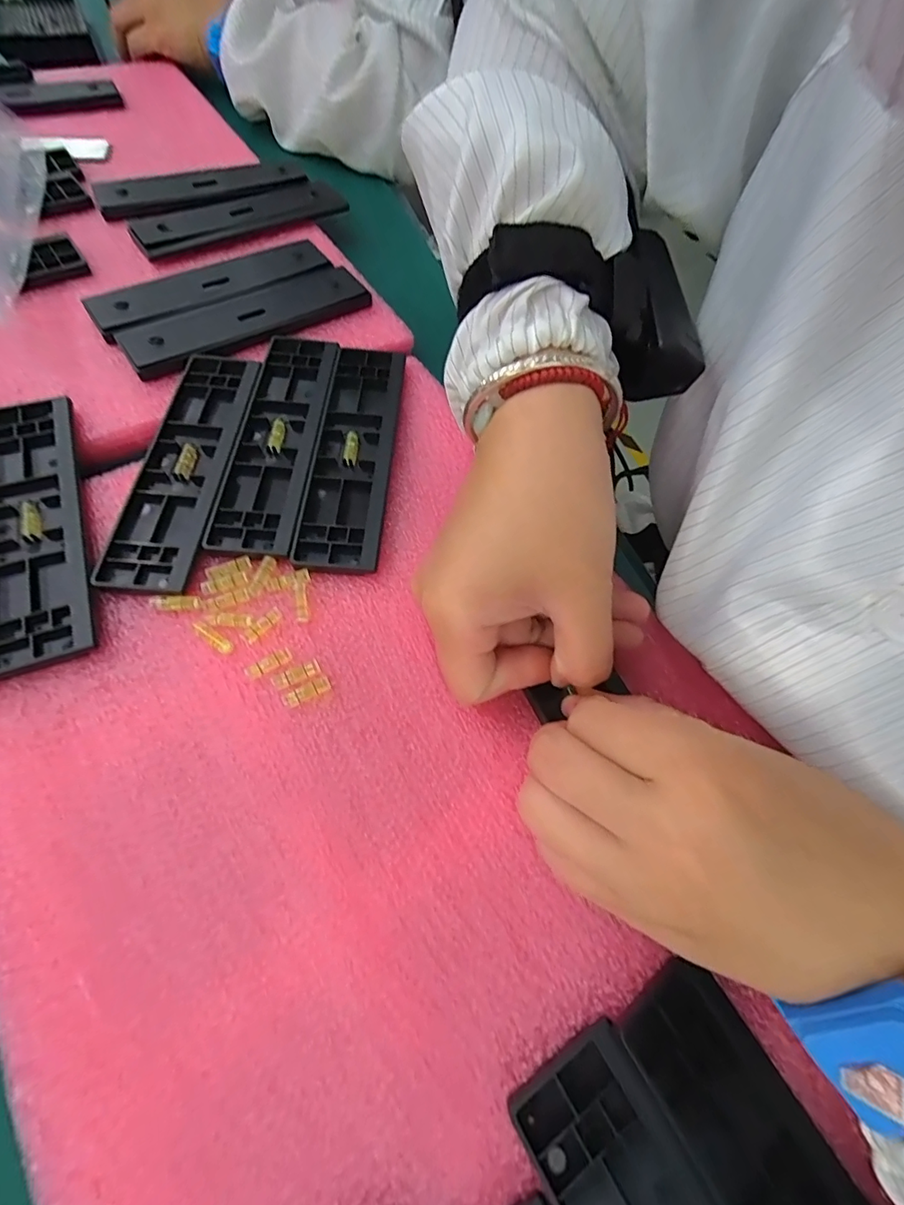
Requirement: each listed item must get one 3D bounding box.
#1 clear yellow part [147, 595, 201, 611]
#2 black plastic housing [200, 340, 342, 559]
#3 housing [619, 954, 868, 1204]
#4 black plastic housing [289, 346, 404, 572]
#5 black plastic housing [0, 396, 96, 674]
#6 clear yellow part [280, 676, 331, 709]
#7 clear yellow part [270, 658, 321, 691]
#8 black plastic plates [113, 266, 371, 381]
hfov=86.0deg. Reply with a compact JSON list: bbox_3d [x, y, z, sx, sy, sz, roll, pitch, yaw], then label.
[{"bbox_3d":[-0.129,0.000,0.226,0.021,0.006,0.006,-3,63,-6],"label":"clear yellow part"},{"bbox_3d":[-0.097,-0.096,0.273,0.044,0.005,0.157,4,63,-2],"label":"black plastic housing"},{"bbox_3d":[0.110,0.192,0.140,0.042,0.013,0.152,-26,68,-16],"label":"housing"},{"bbox_3d":[-0.054,-0.089,0.276,0.041,0.008,0.161,4,63,-2],"label":"black plastic housing"},{"bbox_3d":[-0.206,-0.040,0.238,0.040,0.009,0.159,-18,66,-13],"label":"black plastic housing"},{"bbox_3d":[-0.064,0.039,0.213,0.020,0.004,0.007,-24,67,-15],"label":"clear yellow part"},{"bbox_3d":[-0.069,0.032,0.215,0.021,0.004,0.007,-26,67,-16],"label":"clear yellow part"},{"bbox_3d":[-0.131,-0.188,0.314,0.155,0.010,0.045,-30,69,-18],"label":"black plastic plates"}]

